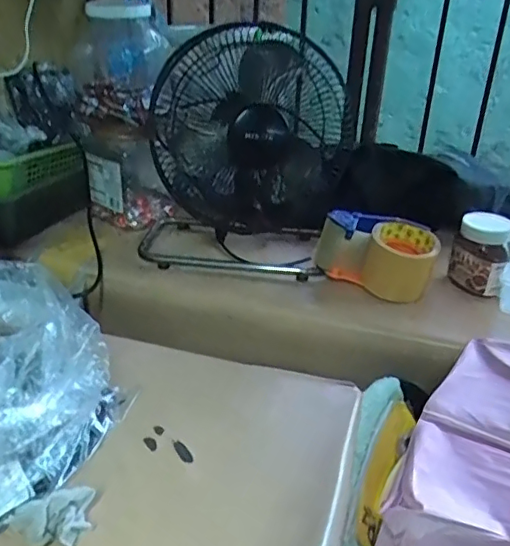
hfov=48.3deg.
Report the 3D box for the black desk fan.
[{"bbox_3d":[-0.002,-0.167,0.796,0.244,0.314,0.167,6,29,7],"label":"black desk fan"}]

